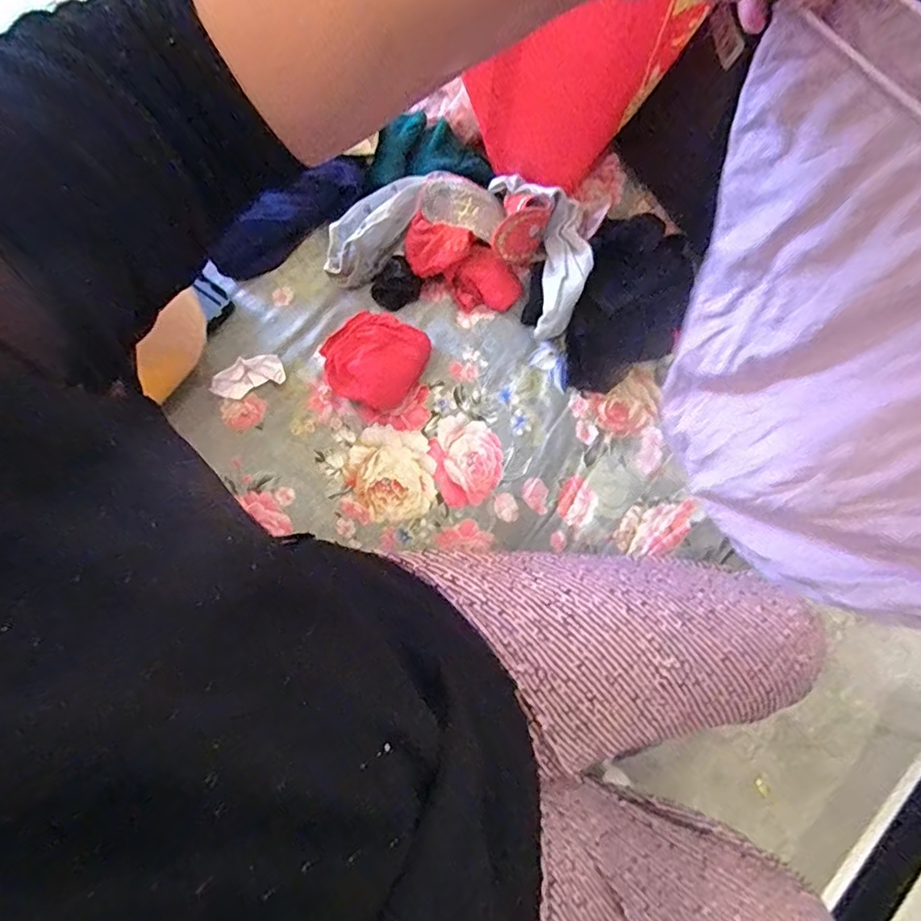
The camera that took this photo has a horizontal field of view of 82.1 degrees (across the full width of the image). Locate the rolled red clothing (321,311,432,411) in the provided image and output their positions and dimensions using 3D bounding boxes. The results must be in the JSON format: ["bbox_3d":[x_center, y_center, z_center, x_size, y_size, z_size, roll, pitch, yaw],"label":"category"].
[{"bbox_3d":[-0.088,-0.105,0.555,0.105,0.047,0.087,-43,76,-11],"label":"rolled red clothing"}]

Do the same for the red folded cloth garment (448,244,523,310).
[{"bbox_3d":[0.027,-0.192,0.570,0.067,0.039,0.066,-34,75,-8],"label":"red folded cloth garment"}]

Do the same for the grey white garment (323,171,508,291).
[{"bbox_3d":[-0.054,-0.255,0.585,0.190,0.070,0.076,-15,73,-3],"label":"grey white garment"}]

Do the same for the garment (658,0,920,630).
[{"bbox_3d":[0.231,-0.028,0.307,0.080,0.260,0.327,-33,75,-8],"label":"garment"}]

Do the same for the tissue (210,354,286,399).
[{"bbox_3d":[-0.231,-0.093,0.572,0.078,0.013,0.039,-17,73,-3],"label":"tissue"}]

